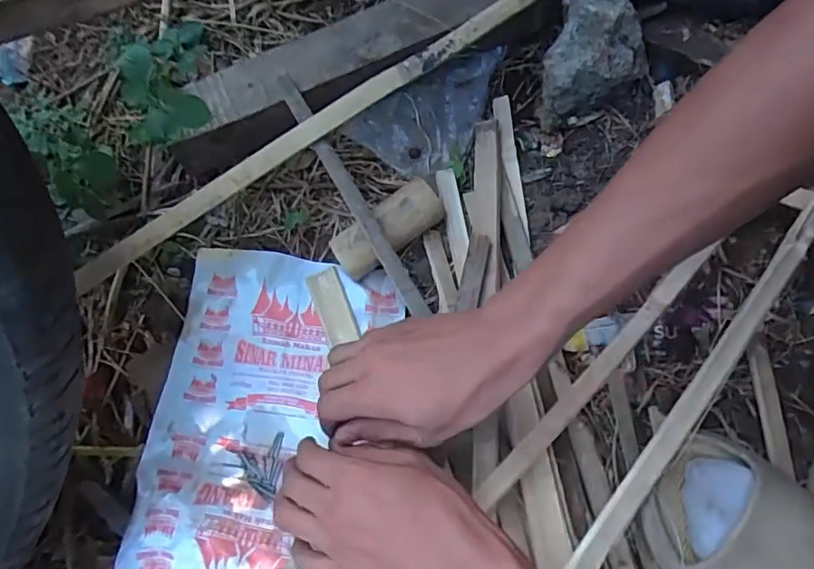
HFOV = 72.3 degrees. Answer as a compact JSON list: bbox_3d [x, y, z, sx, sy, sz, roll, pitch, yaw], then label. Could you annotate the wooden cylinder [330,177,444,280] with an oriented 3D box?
[{"bbox_3d":[-0.018,-0.051,0.508,0.104,0.033,0.042,-35,68,2],"label":"wooden cylinder"}]

